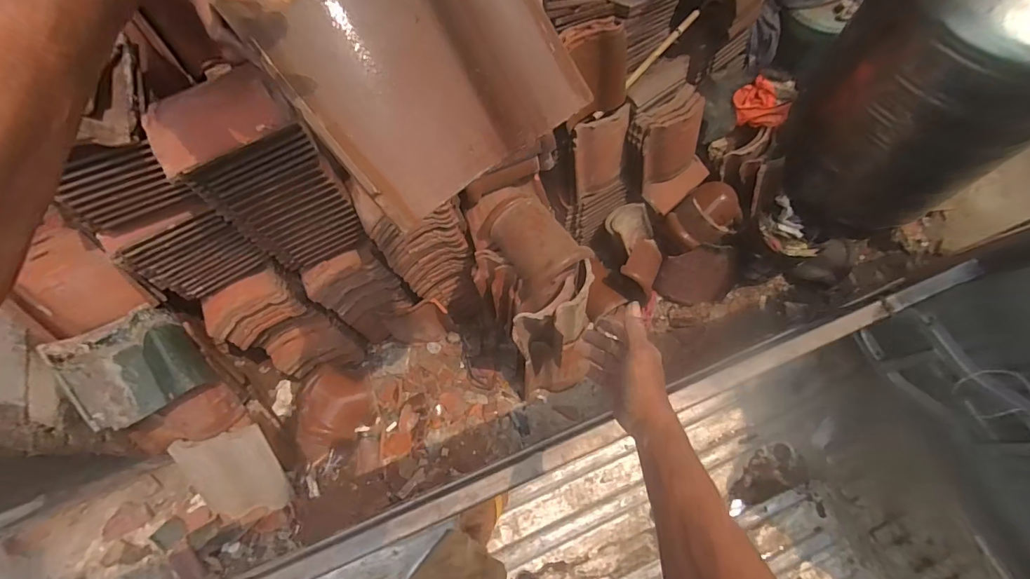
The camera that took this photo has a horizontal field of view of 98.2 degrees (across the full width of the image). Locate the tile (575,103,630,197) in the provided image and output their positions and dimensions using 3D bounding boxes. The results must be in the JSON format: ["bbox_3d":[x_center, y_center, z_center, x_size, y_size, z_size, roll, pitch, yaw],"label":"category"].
[{"bbox_3d":[0.358,-0.552,1.825,0.250,0.322,0.028,-21,41,-11],"label":"tile"}]

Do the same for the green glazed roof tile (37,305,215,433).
[{"bbox_3d":[-1.206,0.239,1.410,0.331,0.063,0.318,-31,95,-28],"label":"green glazed roof tile"}]

